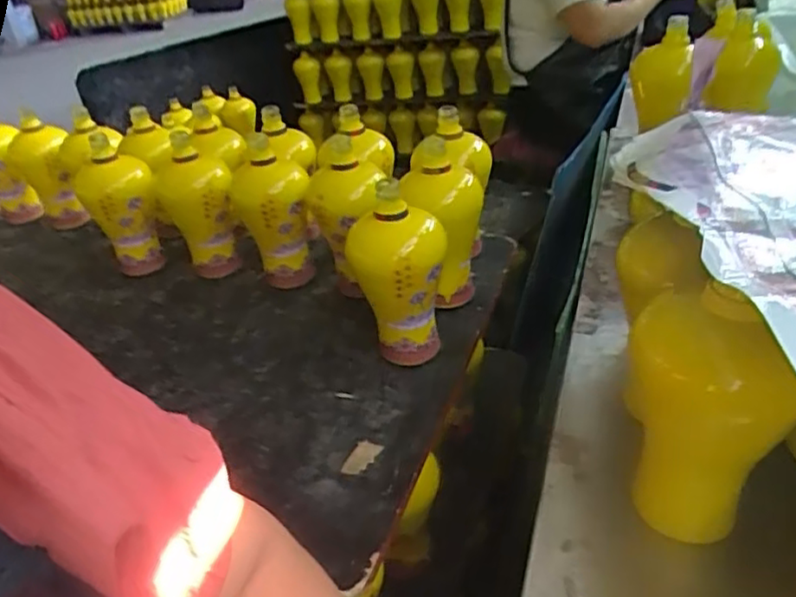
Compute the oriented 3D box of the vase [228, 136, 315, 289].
[{"bbox_3d":[-0.161,-0.103,0.870,0.095,0.201,0.096,-15,33,-11],"label":"vase"}]

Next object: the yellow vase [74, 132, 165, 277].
[{"bbox_3d":[-0.392,-0.128,0.931,0.093,0.188,0.097,-22,35,-21],"label":"yellow vase"}]

